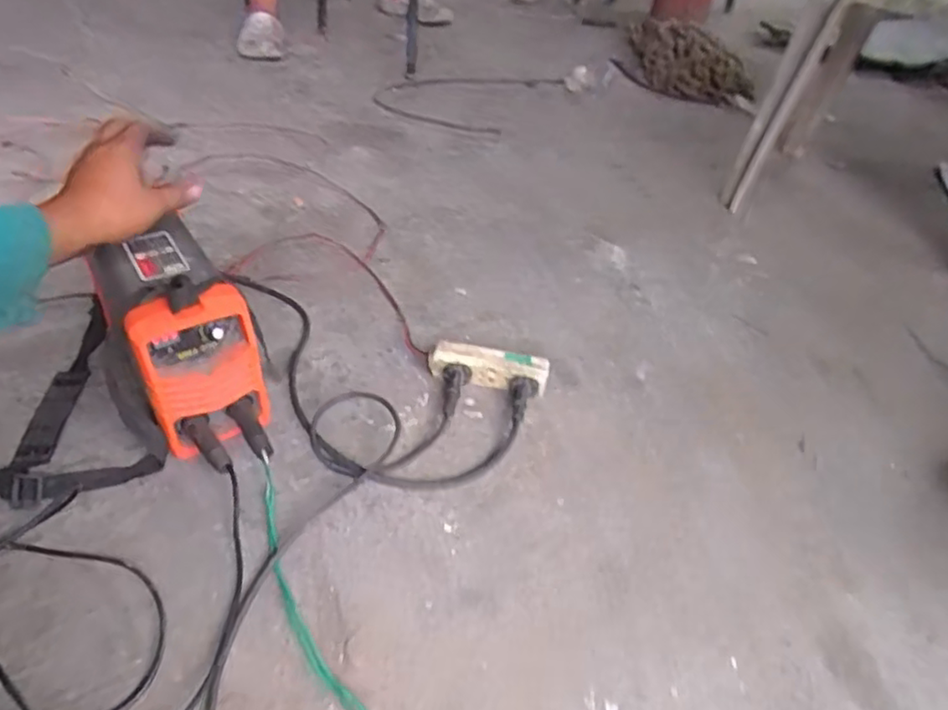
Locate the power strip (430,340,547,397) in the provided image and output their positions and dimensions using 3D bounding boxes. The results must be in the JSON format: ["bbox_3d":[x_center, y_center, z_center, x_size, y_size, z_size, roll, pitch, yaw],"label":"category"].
[{"bbox_3d":[0.015,0.020,0.769,0.134,0.058,0.026,14,40,11],"label":"power strip"}]

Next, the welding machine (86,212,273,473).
[{"bbox_3d":[-0.282,-0.009,0.651,0.117,0.162,0.201,-15,43,-23],"label":"welding machine"}]

